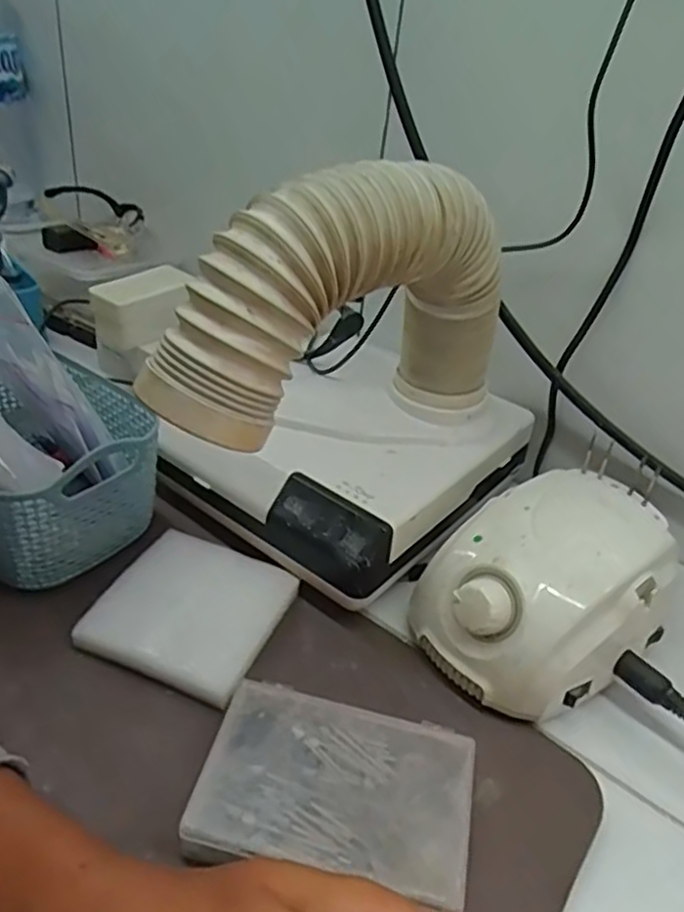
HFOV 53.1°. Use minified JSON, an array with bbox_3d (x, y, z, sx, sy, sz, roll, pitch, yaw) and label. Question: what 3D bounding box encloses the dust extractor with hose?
[{"bbox_3d":[-0.003,-0.055,0.400,0.154,0.221,0.264,31,41,30],"label":"dust extractor with hose"}]

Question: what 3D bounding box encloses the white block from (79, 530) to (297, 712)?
[{"bbox_3d":[-0.084,0.085,0.389,0.094,0.020,0.092,17,35,14],"label":"white block"}]

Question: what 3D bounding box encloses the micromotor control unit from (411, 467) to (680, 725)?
[{"bbox_3d":[0.118,0.076,0.389,0.137,0.079,0.101,-19,42,-33],"label":"micromotor control unit"}]

